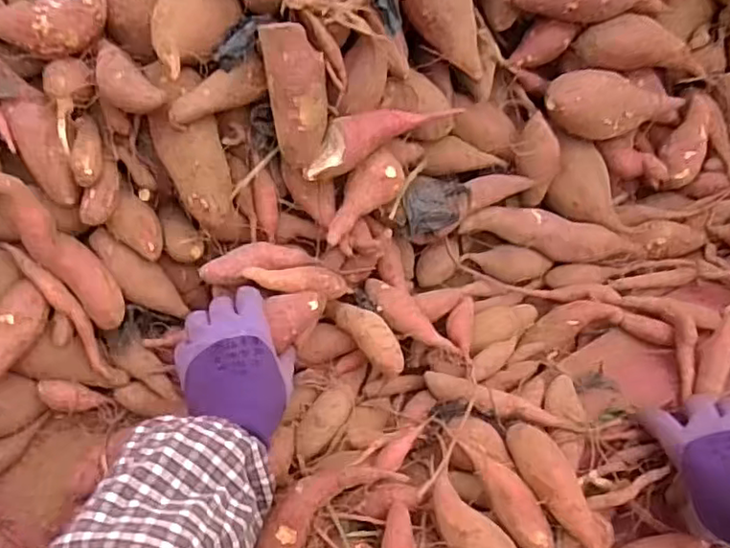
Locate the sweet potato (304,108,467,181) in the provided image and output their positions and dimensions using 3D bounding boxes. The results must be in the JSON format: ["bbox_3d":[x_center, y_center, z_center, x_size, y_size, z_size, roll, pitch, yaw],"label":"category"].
[{"bbox_3d":[0.009,-0.138,0.584,0.158,0.033,0.046,-31,71,-14],"label":"sweet potato"}]

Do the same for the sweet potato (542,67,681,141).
[{"bbox_3d":[0.261,-0.173,0.642,0.165,0.055,0.056,-3,65,-23],"label":"sweet potato"}]

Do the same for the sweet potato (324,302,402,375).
[{"bbox_3d":[0.003,0.056,0.589,0.033,0.031,0.094,-38,73,-16],"label":"sweet potato"}]

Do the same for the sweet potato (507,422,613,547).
[{"bbox_3d":[0.148,0.161,0.478,0.036,0.030,0.114,-24,53,-11],"label":"sweet potato"}]

